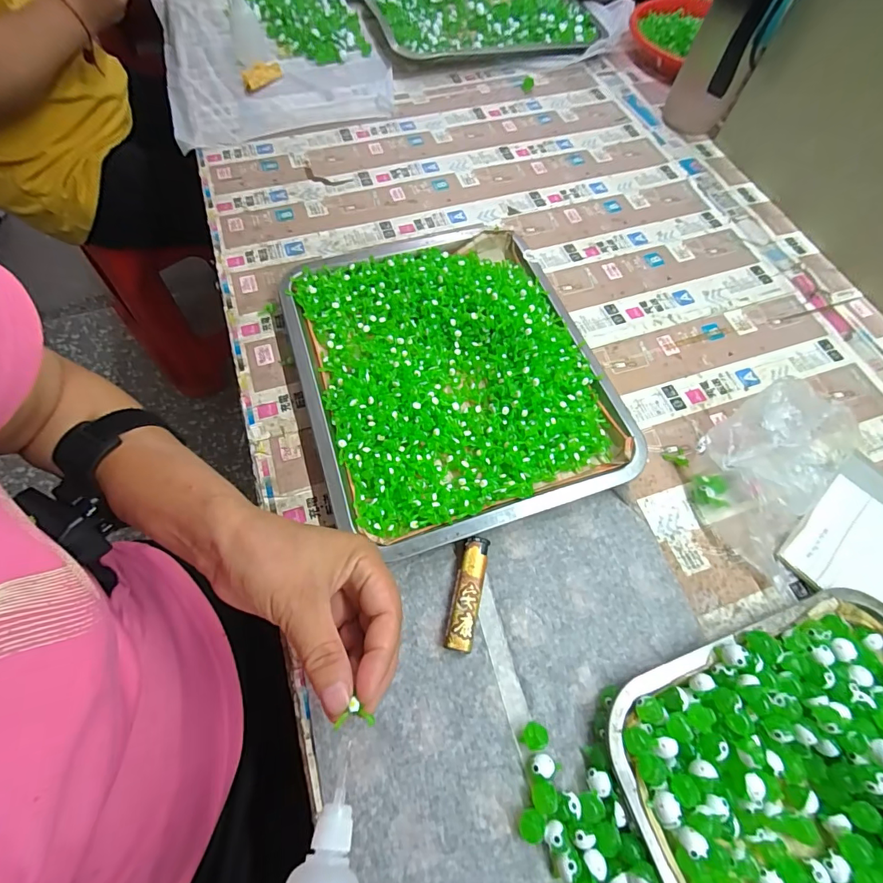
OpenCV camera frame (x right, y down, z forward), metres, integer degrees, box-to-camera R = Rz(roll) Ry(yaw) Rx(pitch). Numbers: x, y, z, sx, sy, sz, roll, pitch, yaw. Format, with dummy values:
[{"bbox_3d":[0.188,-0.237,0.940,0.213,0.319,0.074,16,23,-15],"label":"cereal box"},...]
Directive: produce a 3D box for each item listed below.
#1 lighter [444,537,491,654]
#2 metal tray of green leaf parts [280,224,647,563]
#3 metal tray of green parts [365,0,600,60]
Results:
[{"bbox_3d":[0.019,0.111,0.319,0.020,0.015,0.079,12,64,4],"label":"lighter"},{"bbox_3d":[0.005,-0.070,0.395,0.253,0.035,0.305,-17,65,-10],"label":"metal tray of green leaf parts"},{"bbox_3d":[0.058,-0.703,0.707,0.332,0.031,0.261,-5,64,-4],"label":"metal tray of green parts"}]

